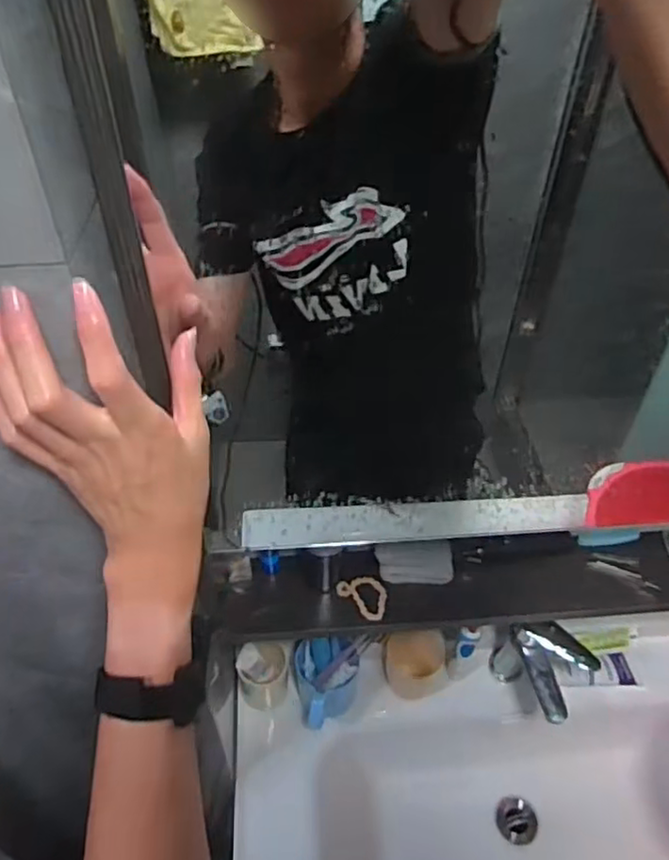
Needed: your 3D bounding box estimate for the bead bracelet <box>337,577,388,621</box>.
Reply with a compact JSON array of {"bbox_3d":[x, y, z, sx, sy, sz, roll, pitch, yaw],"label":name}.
[{"bbox_3d":[0.037,0.189,0.735,0.062,0.010,0.044,34,54,29],"label":"bead bracelet"}]

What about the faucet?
[{"bbox_3d":[0.273,0.328,0.869,0.084,0.161,0.131,-28,52,-26],"label":"faucet"}]

